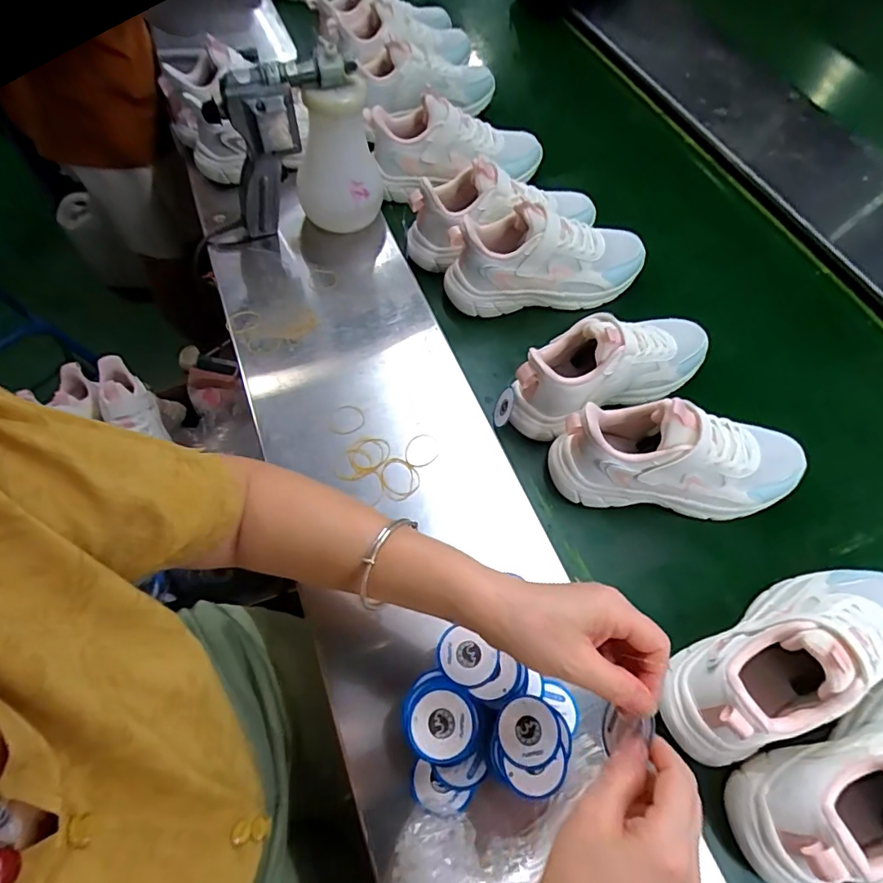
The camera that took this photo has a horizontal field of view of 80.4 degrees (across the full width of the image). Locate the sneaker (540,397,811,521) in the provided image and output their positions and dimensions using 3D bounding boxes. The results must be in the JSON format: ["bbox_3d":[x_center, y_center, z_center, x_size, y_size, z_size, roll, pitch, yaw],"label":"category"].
[{"bbox_3d":[0.243,0.015,0.525,0.243,0.115,0.078,4,61,0],"label":"sneaker"}]

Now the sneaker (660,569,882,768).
[{"bbox_3d":[0.310,0.171,0.437,0.255,0.125,0.085,-22,64,-13],"label":"sneaker"}]

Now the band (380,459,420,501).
[{"bbox_3d":[-0.044,0.039,0.532,0.042,0.004,0.041,2,67,-6],"label":"band"}]

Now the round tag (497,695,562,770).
[{"bbox_3d":[0.066,0.218,0.394,0.046,0.006,0.046,0,64,0],"label":"round tag"}]

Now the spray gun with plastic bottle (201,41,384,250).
[{"bbox_3d":[-0.164,-0.341,0.617,0.168,0.210,0.088,-5,61,-5],"label":"spray gun with plastic bottle"}]

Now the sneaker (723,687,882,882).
[{"bbox_3d":[0.345,0.247,0.395,0.248,0.119,0.084,-21,64,-13],"label":"sneaker"}]

